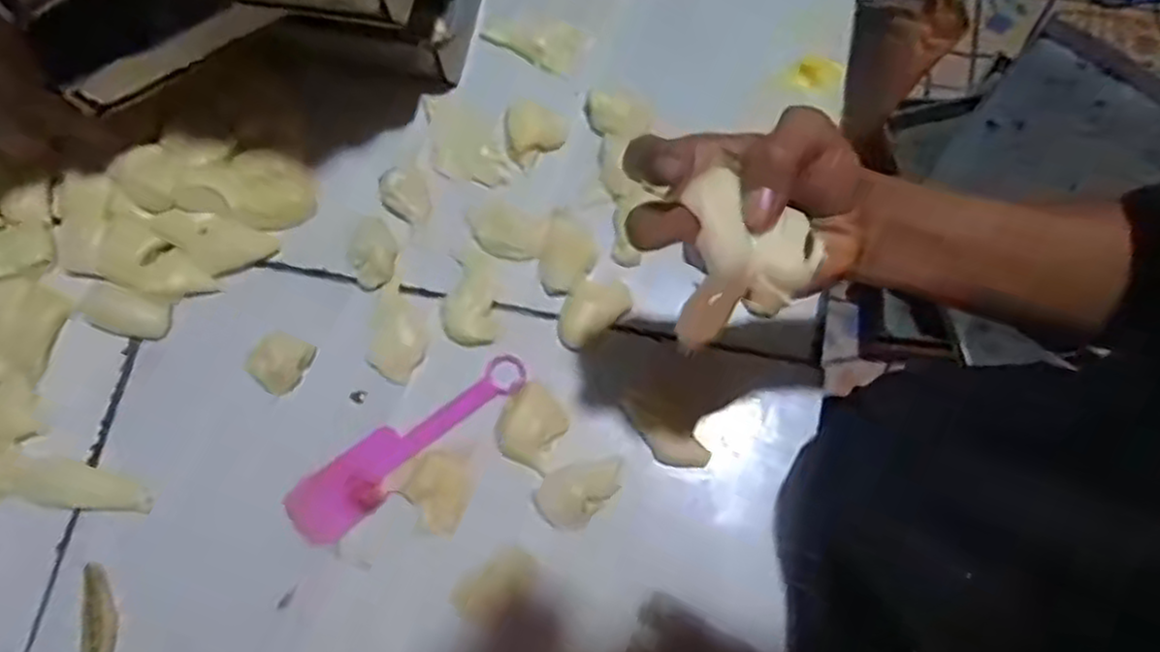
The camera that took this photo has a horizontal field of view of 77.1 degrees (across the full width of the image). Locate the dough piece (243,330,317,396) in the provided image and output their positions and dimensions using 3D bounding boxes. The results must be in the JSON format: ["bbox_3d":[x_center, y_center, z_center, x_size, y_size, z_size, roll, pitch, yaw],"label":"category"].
[{"bbox_3d":[-0.212,0.025,0.513,0.035,0.012,0.042,24,77,7],"label":"dough piece"}]

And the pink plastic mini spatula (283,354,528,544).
[{"bbox_3d":[-0.119,0.080,0.503,0.183,0.005,0.044,-38,78,-8],"label":"pink plastic mini spatula"}]

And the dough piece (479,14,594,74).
[{"bbox_3d":[-0.032,-0.223,0.571,0.084,0.015,0.037,6,75,-12],"label":"dough piece"}]

